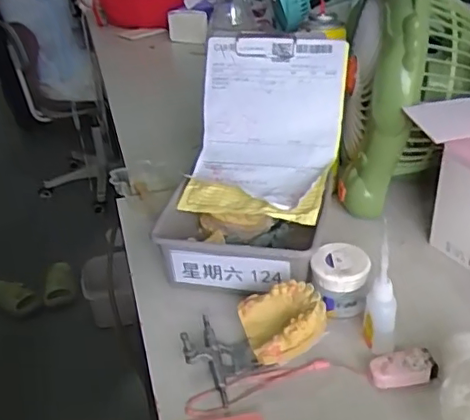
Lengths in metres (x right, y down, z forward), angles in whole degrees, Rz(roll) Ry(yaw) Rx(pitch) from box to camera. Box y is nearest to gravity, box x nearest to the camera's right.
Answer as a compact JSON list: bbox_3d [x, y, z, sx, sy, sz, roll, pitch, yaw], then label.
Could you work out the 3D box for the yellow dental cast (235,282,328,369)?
[{"bbox_3d":[0.040,0.093,0.472,0.060,0.049,0.064,-10,31,-10],"label":"yellow dental cast"}]

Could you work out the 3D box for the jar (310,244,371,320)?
[{"bbox_3d":[0.092,0.060,0.516,0.047,0.046,0.050,0,30,0],"label":"jar"}]

